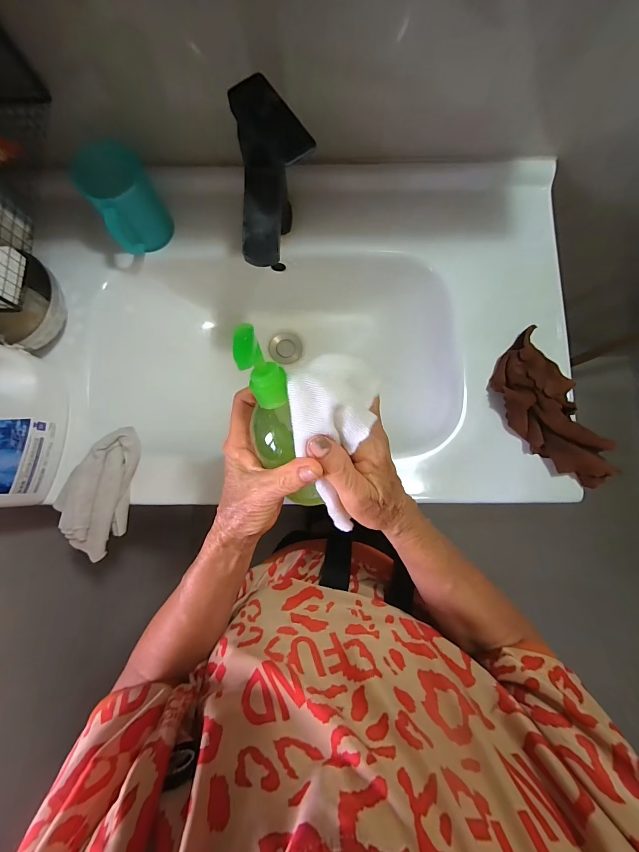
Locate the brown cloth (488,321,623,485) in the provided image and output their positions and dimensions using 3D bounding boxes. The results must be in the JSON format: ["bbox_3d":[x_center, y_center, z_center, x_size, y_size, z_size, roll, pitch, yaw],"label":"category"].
[{"bbox_3d":[0.285,-0.019,0.432,0.078,0.040,0.199,-26,82,-3],"label":"brown cloth"}]

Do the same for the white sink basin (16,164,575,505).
[{"bbox_3d":[-0.018,-0.119,0.532,0.691,0.145,0.455,-1,81,1],"label":"white sink basin"}]

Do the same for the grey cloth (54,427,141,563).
[{"bbox_3d":[-0.269,0.081,0.421,0.072,0.026,0.157,11,91,-27],"label":"grey cloth"}]

